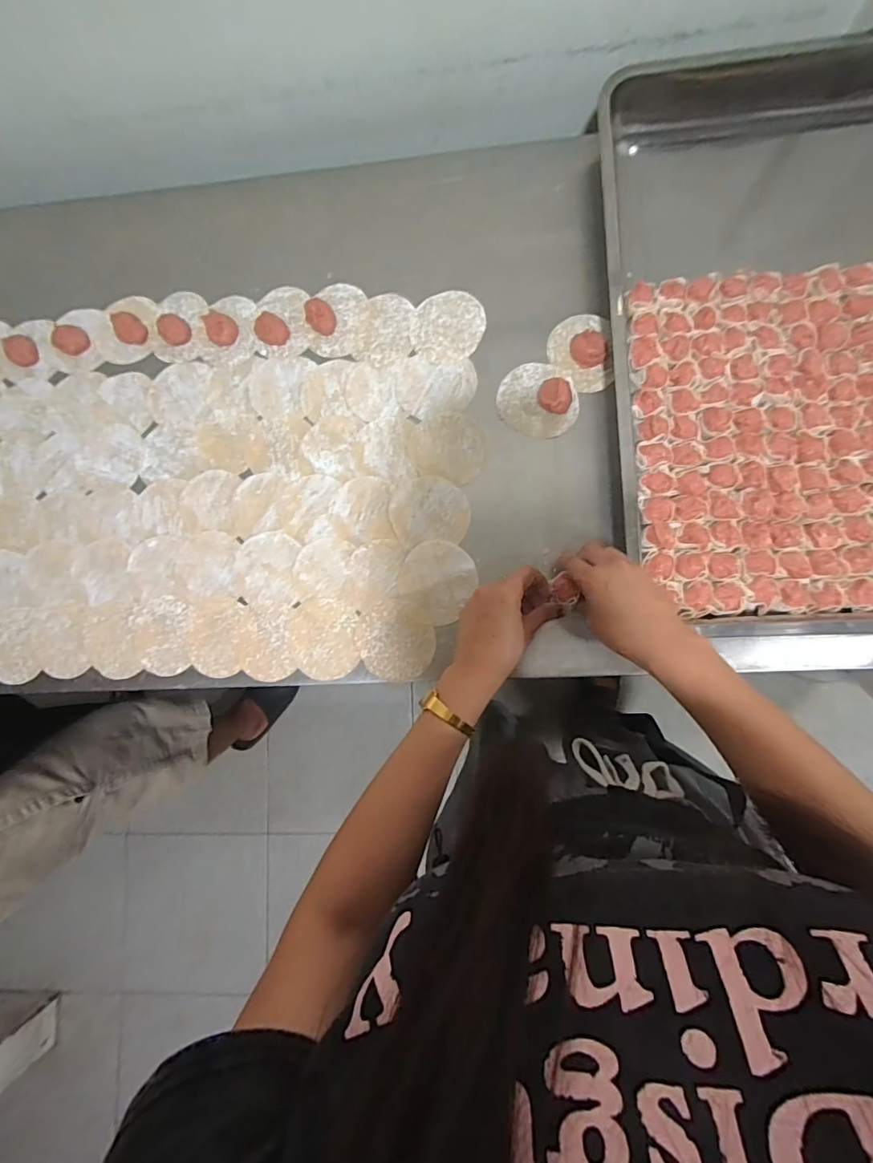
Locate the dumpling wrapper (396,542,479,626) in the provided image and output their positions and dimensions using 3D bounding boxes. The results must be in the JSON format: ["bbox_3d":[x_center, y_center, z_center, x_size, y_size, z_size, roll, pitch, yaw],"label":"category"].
[{"bbox_3d":[0.002,-0.002,0.518,0.081,0.006,0.081,-1,83,4],"label":"dumpling wrapper"}]

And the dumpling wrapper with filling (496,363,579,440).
[{"bbox_3d":[0.108,-0.197,0.518,0.087,0.024,0.076,40,88,8],"label":"dumpling wrapper with filling"}]

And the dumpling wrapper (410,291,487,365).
[{"bbox_3d":[0.013,-0.286,0.548,0.082,0.004,0.084,-1,83,4],"label":"dumpling wrapper"}]

